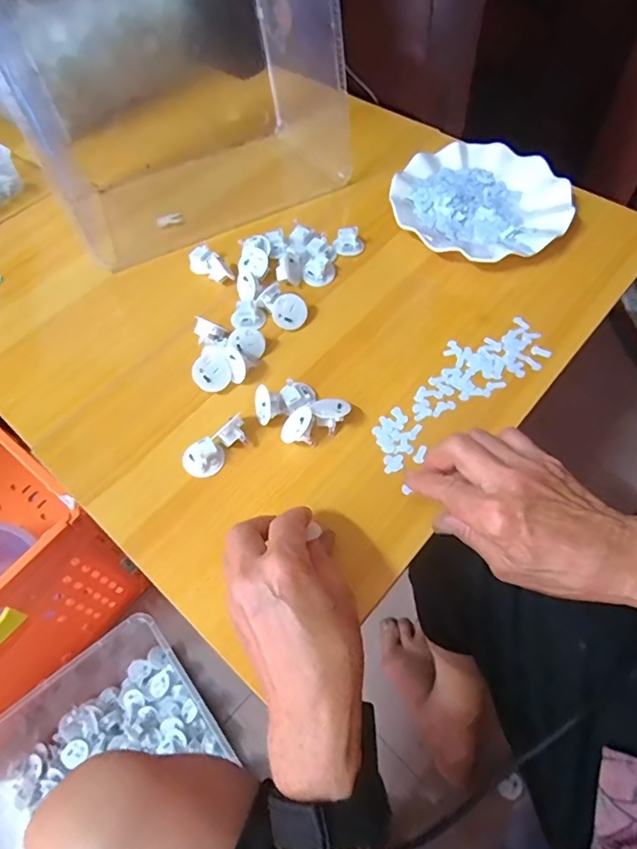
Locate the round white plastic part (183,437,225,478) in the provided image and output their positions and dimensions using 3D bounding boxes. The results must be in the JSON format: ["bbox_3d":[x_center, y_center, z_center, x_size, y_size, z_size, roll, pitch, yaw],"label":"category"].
[{"bbox_3d":[-0.091,0.027,0.408,0.032,0.016,0.025,-19,60,-8],"label":"round white plastic part"}]

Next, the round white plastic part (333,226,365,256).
[{"bbox_3d":[0.032,-0.191,0.536,0.032,0.021,0.021,-2,59,3],"label":"round white plastic part"}]

